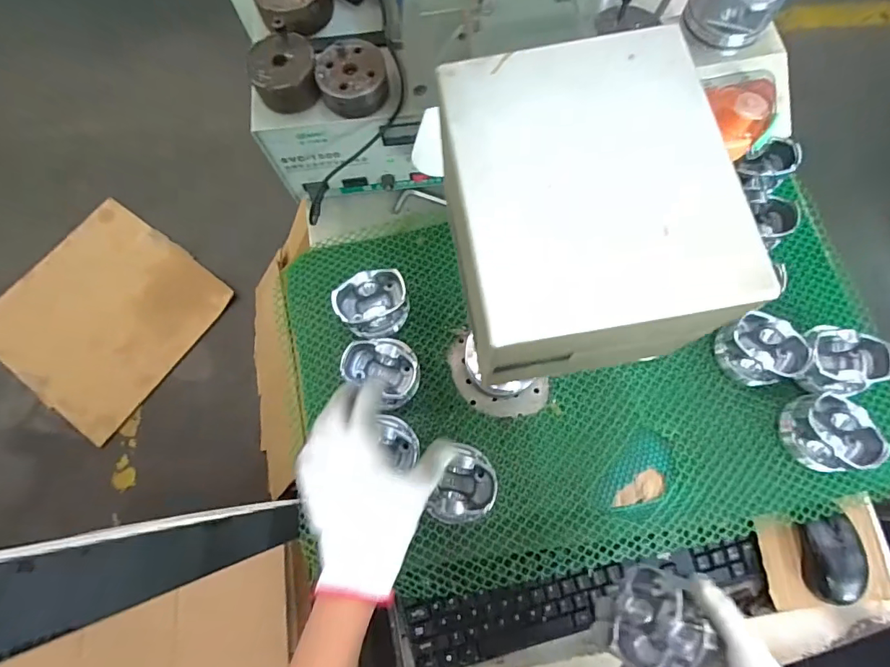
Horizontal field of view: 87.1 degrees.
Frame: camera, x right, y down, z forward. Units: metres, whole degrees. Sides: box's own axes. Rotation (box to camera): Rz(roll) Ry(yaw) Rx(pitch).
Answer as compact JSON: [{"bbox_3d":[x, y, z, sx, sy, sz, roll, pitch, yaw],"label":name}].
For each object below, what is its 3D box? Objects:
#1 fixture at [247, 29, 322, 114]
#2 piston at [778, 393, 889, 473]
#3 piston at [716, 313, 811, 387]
[{"bbox_3d":[-0.167,-0.275,0.491,0.065,0.039,0.073,-15,75,-4],"label":"fixture"},{"bbox_3d":[0.414,0.107,0.505,0.080,0.051,0.080,0,74,0],"label":"piston"},{"bbox_3d":[0.356,0.020,0.533,0.075,0.046,0.083,-34,77,-9],"label":"piston"}]

